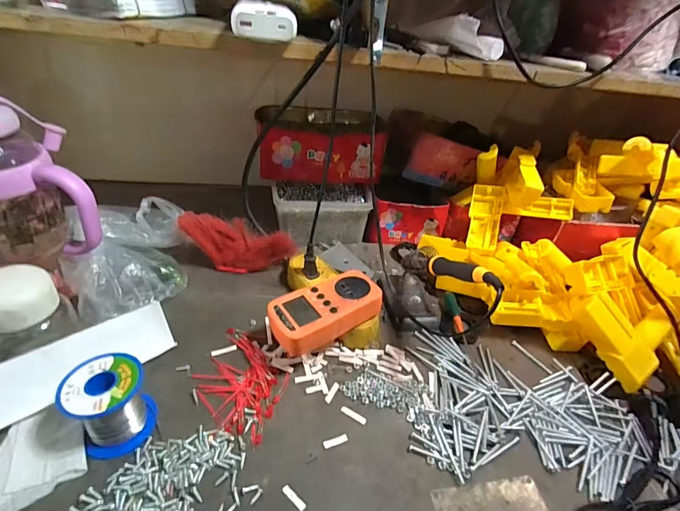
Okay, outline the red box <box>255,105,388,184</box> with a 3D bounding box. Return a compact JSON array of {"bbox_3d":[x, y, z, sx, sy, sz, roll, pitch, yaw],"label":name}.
[{"bbox_3d":[-0.028,-0.200,0.678,0.215,0.107,0.141,3,37,-7],"label":"red box"}]

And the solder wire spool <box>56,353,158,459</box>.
[{"bbox_3d":[-0.204,0.131,0.341,0.062,0.058,0.066,5,36,-4],"label":"solder wire spool"}]

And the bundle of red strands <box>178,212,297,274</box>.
[{"bbox_3d":[-0.147,-0.018,0.562,0.154,0.071,0.053,7,36,-1],"label":"bundle of red strands"}]

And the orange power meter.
[{"bbox_3d":[-0.016,0.059,0.434,0.126,0.030,0.069,-16,43,-29],"label":"orange power meter"}]

